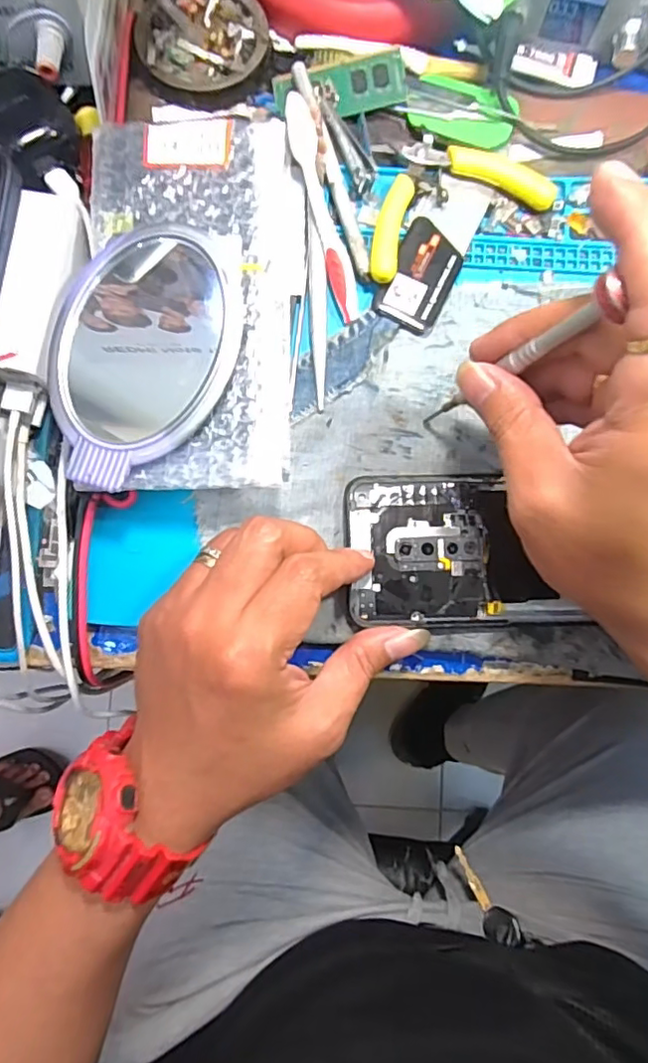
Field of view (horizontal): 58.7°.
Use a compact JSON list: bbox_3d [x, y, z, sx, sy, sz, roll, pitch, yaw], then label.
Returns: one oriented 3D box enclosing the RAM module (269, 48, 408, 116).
[{"bbox_3d":[0.008,-0.237,0.305,0.068,0.006,0.030,-8,84,0],"label":"RAM module"}]

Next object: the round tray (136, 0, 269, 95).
[{"bbox_3d":[-0.066,-0.268,0.308,0.067,0.007,0.063,0,84,1],"label":"round tray"}]

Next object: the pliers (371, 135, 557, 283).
[{"bbox_3d":[0.062,-0.176,0.296,0.107,0.010,0.060,-28,84,-2],"label":"pliers"}]

